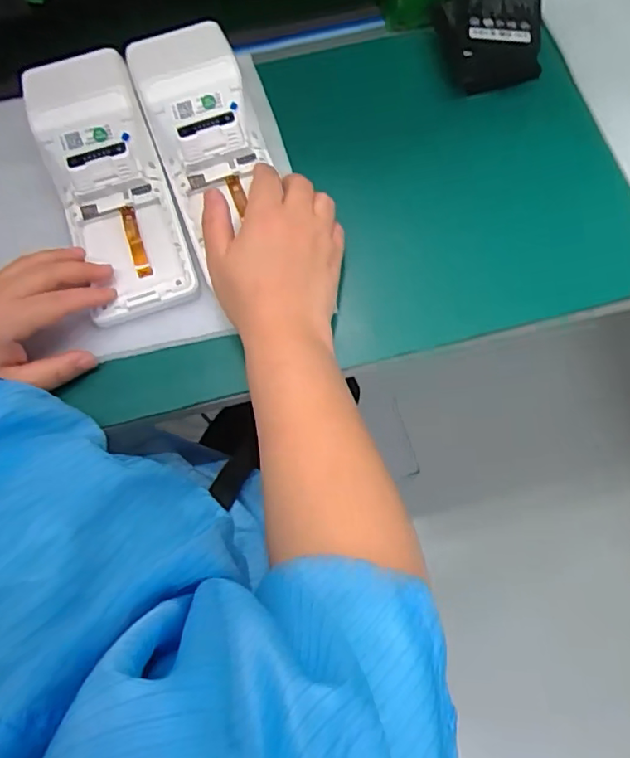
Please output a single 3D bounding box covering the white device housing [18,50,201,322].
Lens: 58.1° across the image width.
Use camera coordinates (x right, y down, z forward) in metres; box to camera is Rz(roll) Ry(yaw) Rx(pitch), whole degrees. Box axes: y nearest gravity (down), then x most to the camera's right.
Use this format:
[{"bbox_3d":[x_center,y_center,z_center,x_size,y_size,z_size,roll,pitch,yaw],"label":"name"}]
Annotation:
[{"bbox_3d":[-0.152,-0.145,0.420,0.080,0.032,0.204,-21,87,-5],"label":"white device housing"}]

